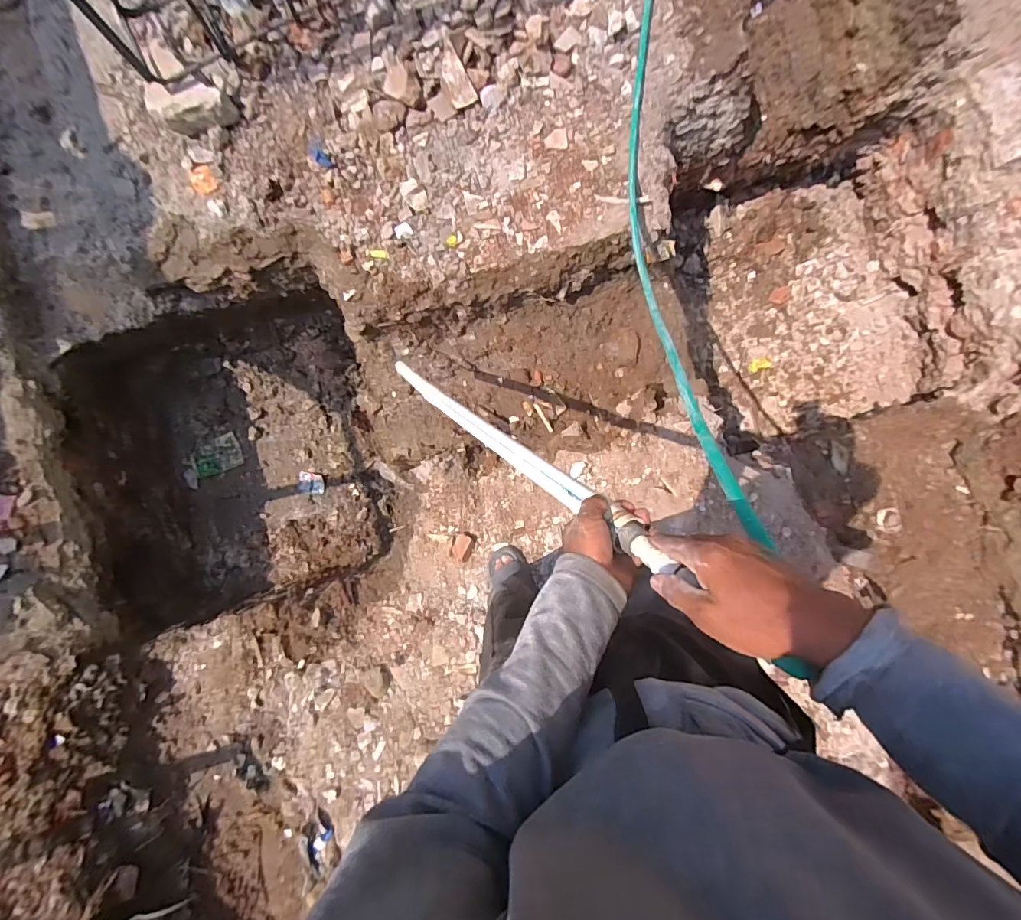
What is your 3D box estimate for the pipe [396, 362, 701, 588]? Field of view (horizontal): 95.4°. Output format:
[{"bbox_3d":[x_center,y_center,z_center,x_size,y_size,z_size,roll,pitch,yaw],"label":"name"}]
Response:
[{"bbox_3d":[-0.042,-0.051,0.729,0.026,0.822,0.036,25,97,-36],"label":"pipe"}]

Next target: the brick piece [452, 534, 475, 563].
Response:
[{"bbox_3d":[-0.131,0.241,1.279,0.050,0.030,0.069,21,89,1],"label":"brick piece"}]

